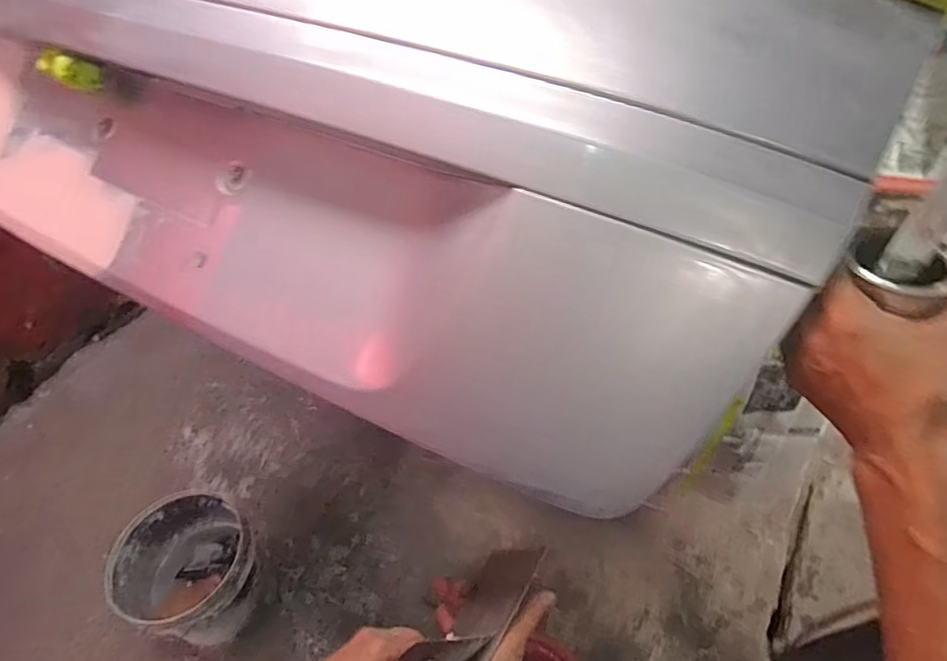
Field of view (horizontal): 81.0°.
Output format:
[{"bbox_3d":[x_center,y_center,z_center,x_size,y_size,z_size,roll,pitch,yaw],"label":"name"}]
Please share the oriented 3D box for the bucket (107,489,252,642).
[{"bbox_3d":[-0.645,0.571,1.308,0.290,0.262,0.267,-1,49,1],"label":"bucket"}]

